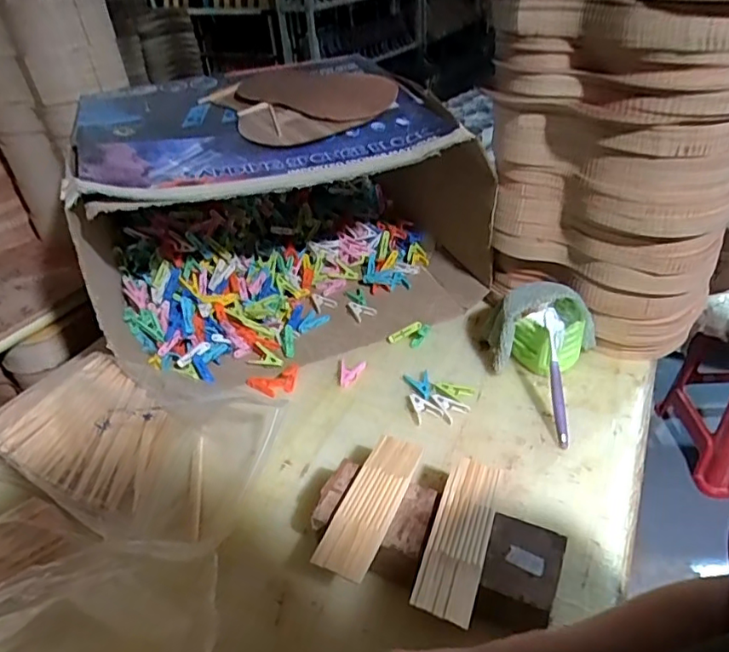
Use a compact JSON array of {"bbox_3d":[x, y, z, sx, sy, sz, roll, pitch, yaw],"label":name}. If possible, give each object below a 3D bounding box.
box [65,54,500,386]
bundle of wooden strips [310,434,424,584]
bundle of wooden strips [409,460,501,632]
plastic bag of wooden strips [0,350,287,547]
[{"bbox_3d":[-0.140,-0.210,0.966,0.584,0.334,0.462,-14,37,-14],"label":"box"},{"bbox_3d":[0.009,0.180,0.585,0.055,0.010,0.174,11,38,22],"label":"bundle of wooden strips"},{"bbox_3d":[0.094,0.198,0.545,0.053,0.010,0.174,9,37,19],"label":"bundle of wooden strips"},{"bbox_3d":[-0.307,0.130,0.731,0.368,0.078,0.251,11,39,19],"label":"plastic bag of wooden strips"}]

